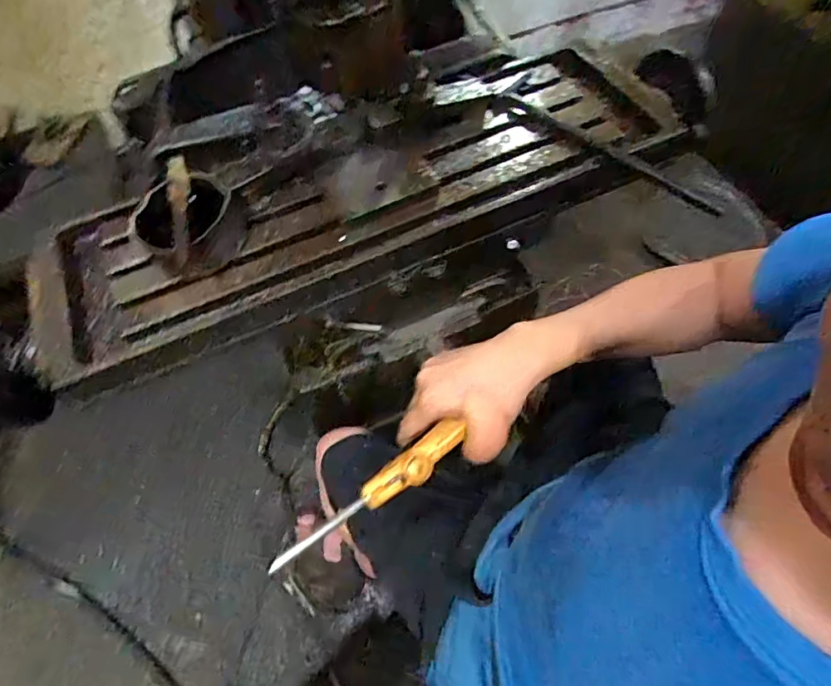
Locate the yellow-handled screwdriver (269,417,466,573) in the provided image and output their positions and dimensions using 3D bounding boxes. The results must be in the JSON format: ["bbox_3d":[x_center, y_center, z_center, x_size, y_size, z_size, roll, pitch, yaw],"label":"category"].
[{"bbox_3d":[-0.028,0.106,0.363,0.158,0.020,0.029,-34,64,-18],"label":"yellow-handled screwdriver"}]

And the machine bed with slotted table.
[{"bbox_3d":[-0.059,-0.208,0.648,0.830,0.100,0.265,-23,61,-10],"label":"machine bed with slotted table"}]

